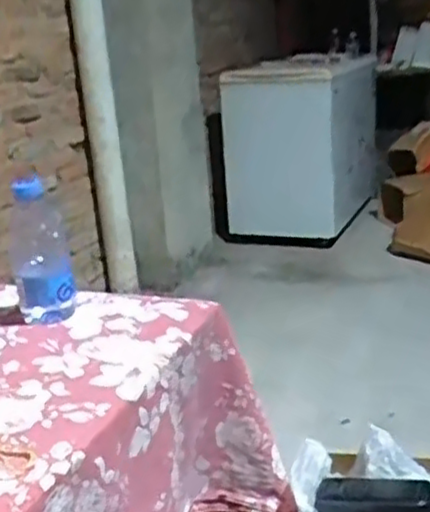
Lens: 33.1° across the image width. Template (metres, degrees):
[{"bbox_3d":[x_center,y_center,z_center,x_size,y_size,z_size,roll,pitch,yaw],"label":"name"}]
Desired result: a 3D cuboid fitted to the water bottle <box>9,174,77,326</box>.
[{"bbox_3d":[-0.202,-0.006,0.842,0.060,0.168,0.054,-12,20,-24],"label":"water bottle"}]

